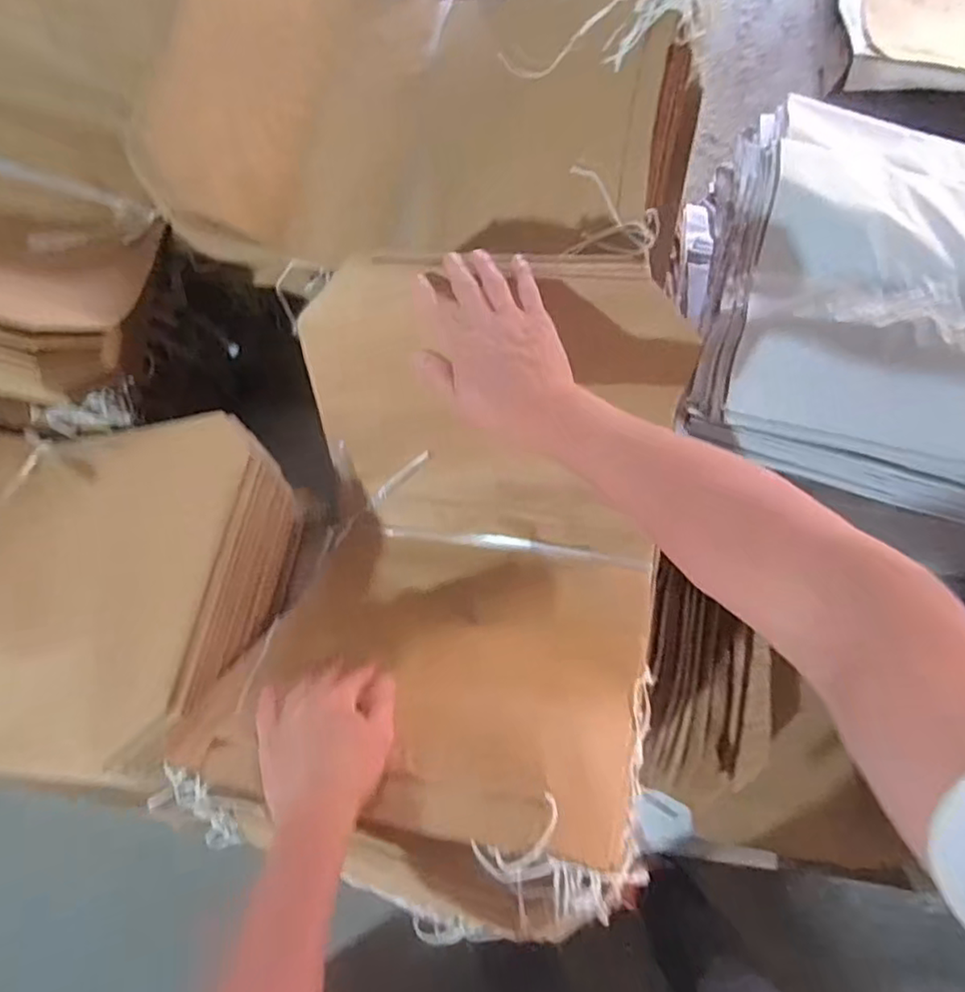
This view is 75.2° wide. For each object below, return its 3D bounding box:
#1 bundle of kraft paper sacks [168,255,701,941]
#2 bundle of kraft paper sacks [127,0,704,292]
[{"bbox_3d":[-0.026,0.080,0.581,0.360,0.260,0.483,11,77,1],"label":"bundle of kraft paper sacks"},{"bbox_3d":[-0.071,-0.450,0.739,0.627,0.183,0.372,13,77,2],"label":"bundle of kraft paper sacks"}]

